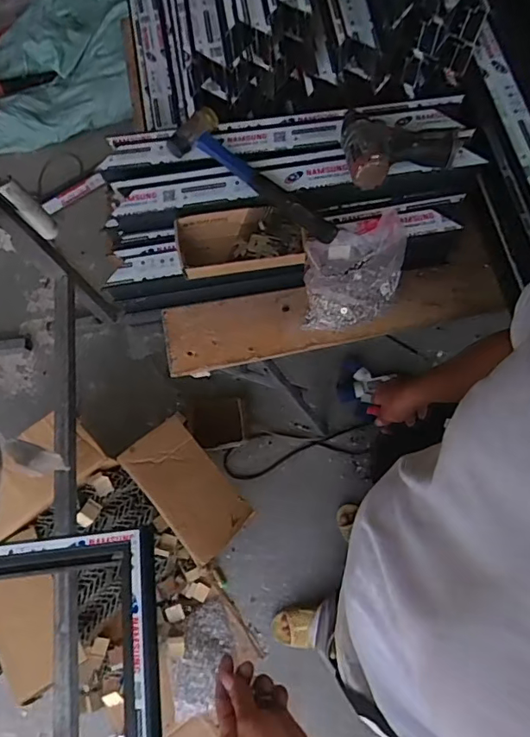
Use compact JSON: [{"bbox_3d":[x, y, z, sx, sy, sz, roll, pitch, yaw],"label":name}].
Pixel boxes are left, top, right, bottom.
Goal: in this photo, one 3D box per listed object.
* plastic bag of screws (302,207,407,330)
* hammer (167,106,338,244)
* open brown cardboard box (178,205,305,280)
[{"bbox_3d":[0.145,-0.144,0.814,0.179,0.142,0.113,-24,71,-3],"label":"plastic bag of screws"},{"bbox_3d":[-0.014,-0.292,0.773,0.301,0.046,0.087,38,78,15],"label":"hammer"},{"bbox_3d":[-0.039,-0.196,0.805,0.196,0.047,0.098,-6,71,3],"label":"open brown cardboard box"}]

